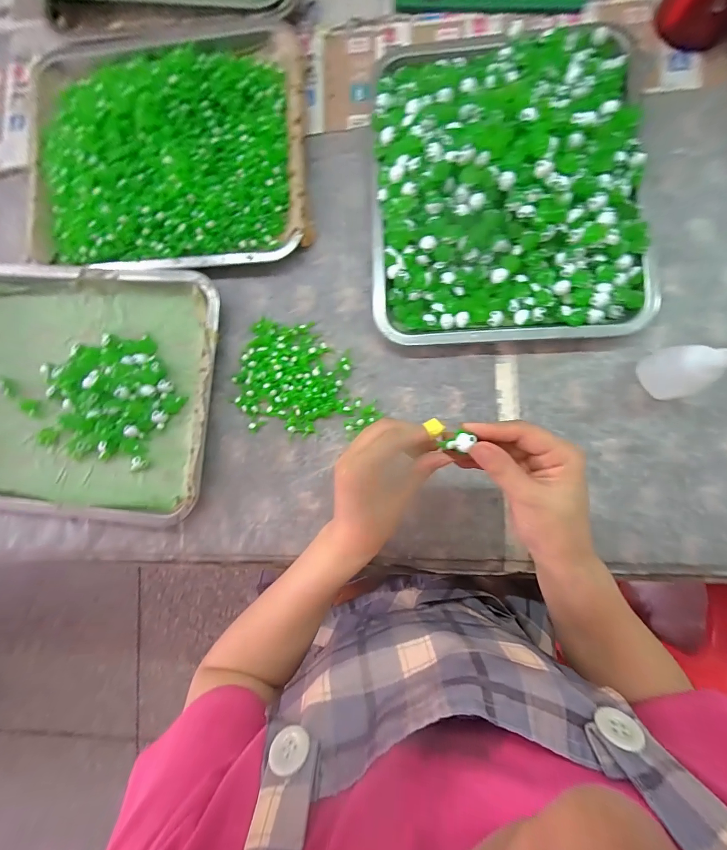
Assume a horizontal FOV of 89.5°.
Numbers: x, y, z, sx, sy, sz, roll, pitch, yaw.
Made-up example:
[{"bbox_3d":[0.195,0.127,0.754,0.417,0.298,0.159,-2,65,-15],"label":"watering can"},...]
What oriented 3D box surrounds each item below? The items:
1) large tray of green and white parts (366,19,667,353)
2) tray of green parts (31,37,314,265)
[{"bbox_3d":[0.137,-0.228,0.342,0.253,0.054,0.291,-1,88,5],"label":"large tray of green and white parts"},{"bbox_3d":[-0.209,-0.296,0.384,0.312,0.044,0.251,4,88,5],"label":"tray of green parts"}]

